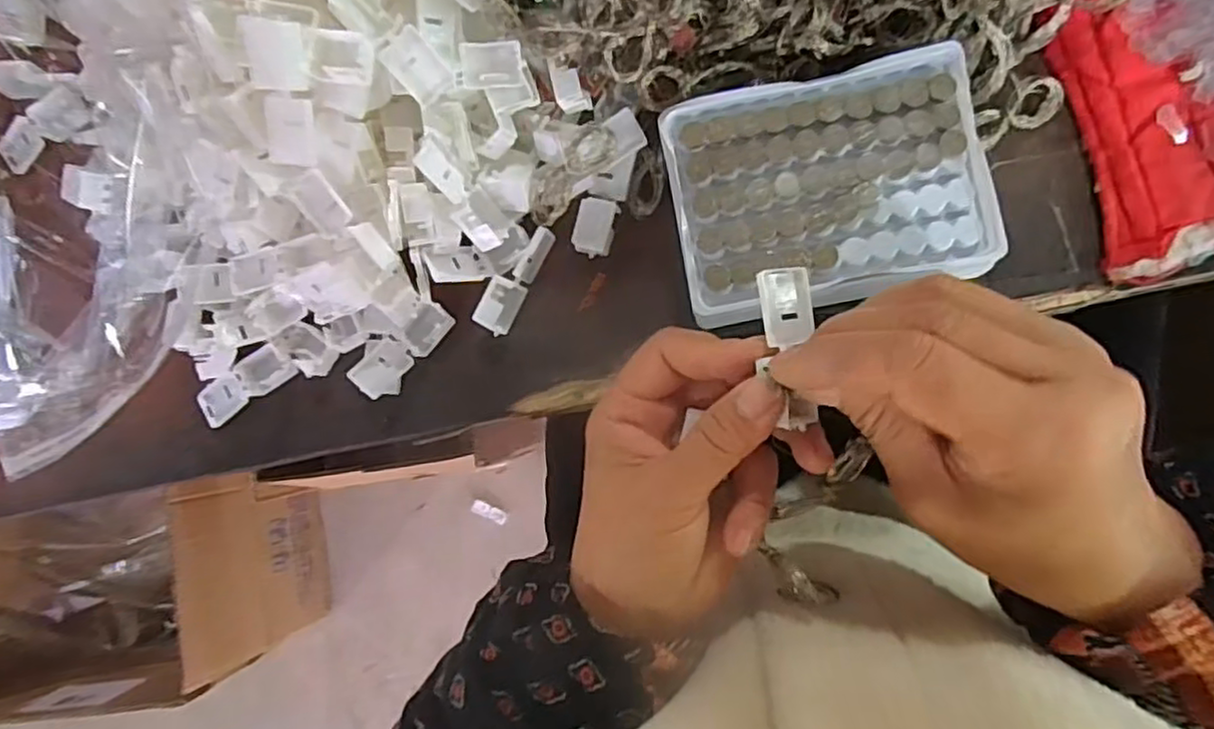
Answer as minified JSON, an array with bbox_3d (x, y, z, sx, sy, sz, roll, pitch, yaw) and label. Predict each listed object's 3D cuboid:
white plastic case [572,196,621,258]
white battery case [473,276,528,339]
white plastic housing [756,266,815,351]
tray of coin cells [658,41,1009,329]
[{"bbox_3d":[-0.006,-0.066,0.334,0.018,0.011,0.027,17,90,8],"label":"white plastic case"},{"bbox_3d":[-0.052,-0.028,0.336,0.015,0.016,0.027,23,91,8],"label":"white battery case"},{"bbox_3d":[0.063,-0.021,0.245,0.021,0.006,0.026,-10,87,-23],"label":"white plastic housing"},{"bbox_3d":[0.096,-0.076,0.307,0.130,0.033,0.100,-11,87,7],"label":"tray of coin cells"}]

